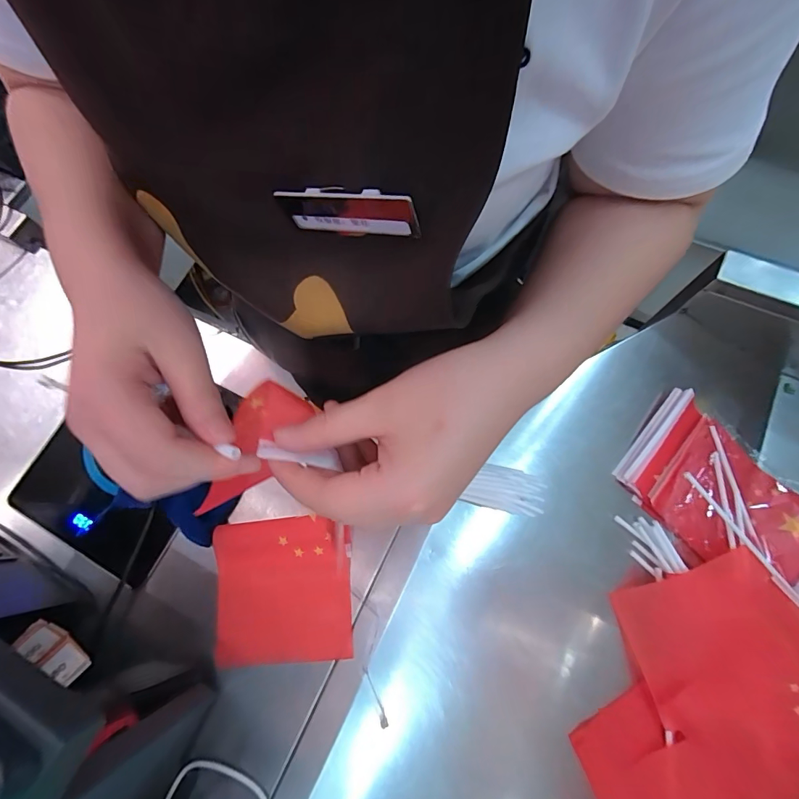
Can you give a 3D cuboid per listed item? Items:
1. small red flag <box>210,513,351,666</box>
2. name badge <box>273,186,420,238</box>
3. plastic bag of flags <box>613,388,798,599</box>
[{"bbox_3d":[-0.118,0.190,0.411,0.137,0.010,0.135,-6,82,1],"label":"small red flag"},{"bbox_3d":[-0.024,-0.088,0.192,0.069,0.021,0.008,13,76,18],"label":"name badge"},{"bbox_3d":[0.426,0.148,0.473,0.355,0.069,0.162,34,78,13],"label":"plastic bag of flags"}]

